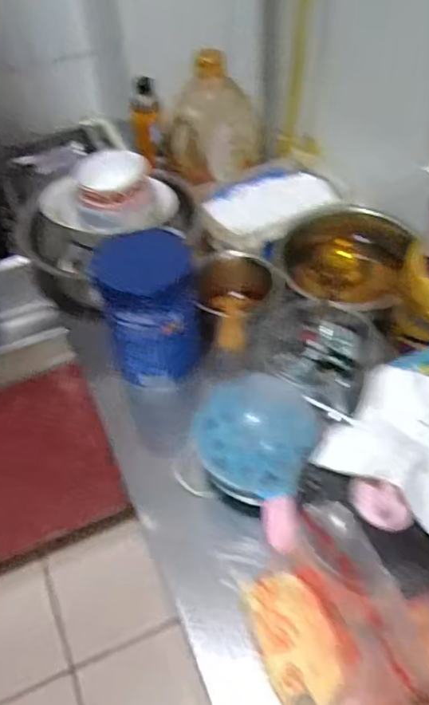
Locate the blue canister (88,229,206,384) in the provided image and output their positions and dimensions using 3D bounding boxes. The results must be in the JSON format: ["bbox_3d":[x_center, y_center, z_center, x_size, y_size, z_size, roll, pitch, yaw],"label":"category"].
[{"bbox_3d":[-0.088,-0.060,0.812,0.115,0.190,0.113,-18,50,-12],"label":"blue canister"}]

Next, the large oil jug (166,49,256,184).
[{"bbox_3d":[-0.007,-0.393,0.996,0.098,0.195,0.118,26,55,24],"label":"large oil jug"}]

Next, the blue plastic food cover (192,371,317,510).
[{"bbox_3d":[0.045,0.097,0.707,0.132,0.070,0.146,17,52,17],"label":"blue plastic food cover"}]

